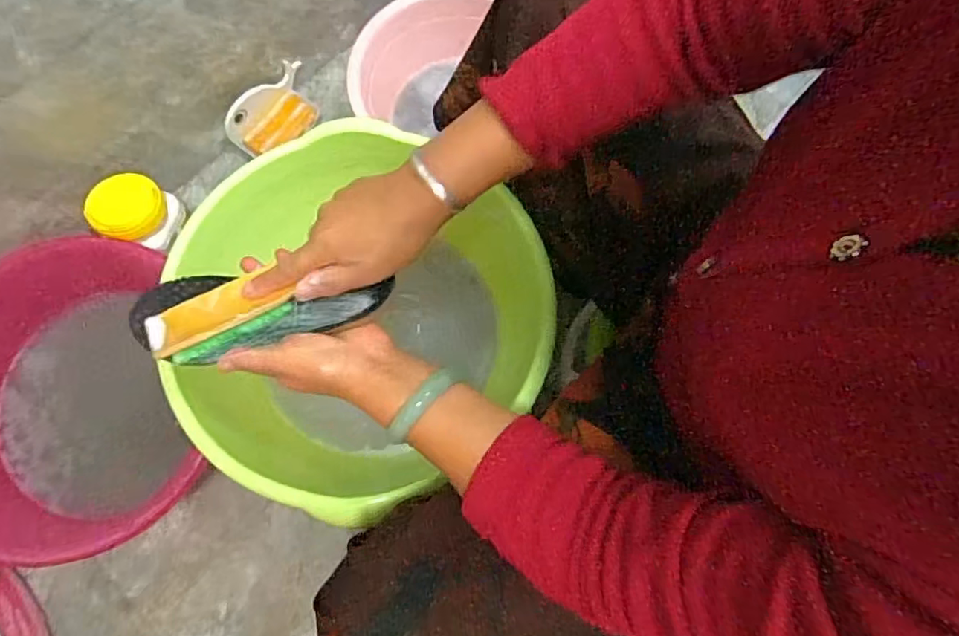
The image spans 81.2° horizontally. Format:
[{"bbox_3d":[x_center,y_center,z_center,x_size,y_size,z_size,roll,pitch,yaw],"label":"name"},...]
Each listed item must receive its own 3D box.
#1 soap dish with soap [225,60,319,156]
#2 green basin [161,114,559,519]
[{"bbox_3d":[-0.311,-0.320,0.878,0.098,0.040,0.161,44,73,-13],"label":"soap dish with soap"},{"bbox_3d":[-0.130,-0.001,0.560,0.331,0.133,0.328,0,77,0],"label":"green basin"}]

